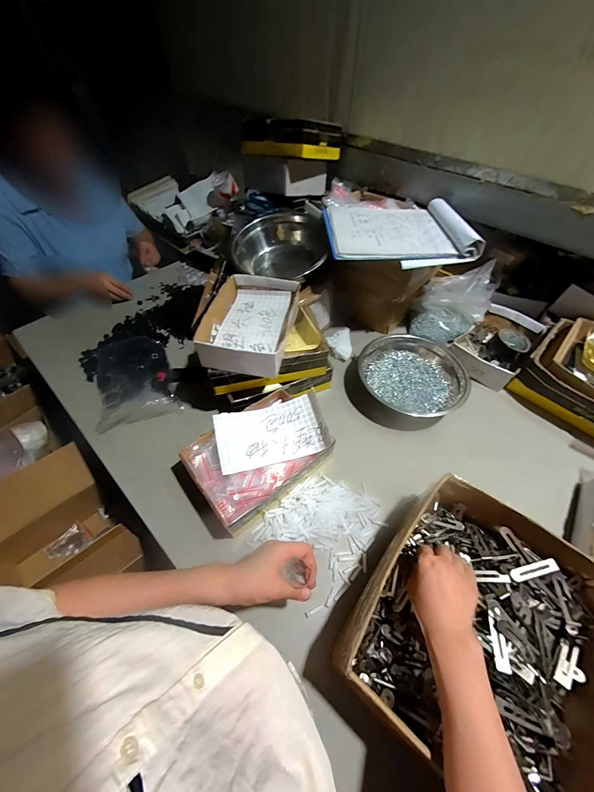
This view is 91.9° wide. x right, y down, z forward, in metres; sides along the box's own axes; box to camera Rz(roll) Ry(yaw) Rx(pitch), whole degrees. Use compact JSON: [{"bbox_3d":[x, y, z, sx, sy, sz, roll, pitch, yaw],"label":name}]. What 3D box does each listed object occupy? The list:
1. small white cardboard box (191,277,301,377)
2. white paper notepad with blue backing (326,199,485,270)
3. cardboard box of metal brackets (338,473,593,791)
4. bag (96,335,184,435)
[{"bbox_3d":[-0.091,-0.152,0.593,0.162,0.064,0.230,8,53,5],"label":"small white cardboard box"},{"bbox_3d":[0.225,-0.394,0.681,0.313,0.049,0.245,-5,53,-4],"label":"white paper notepad with blue backing"},{"bbox_3d":[0.244,0.309,0.395,0.256,0.104,0.310,32,59,21],"label":"cardboard box of metal brackets"},{"bbox_3d":[-0.402,-0.043,0.698,0.181,0.047,0.236,-21,56,-16],"label":"bag"}]

